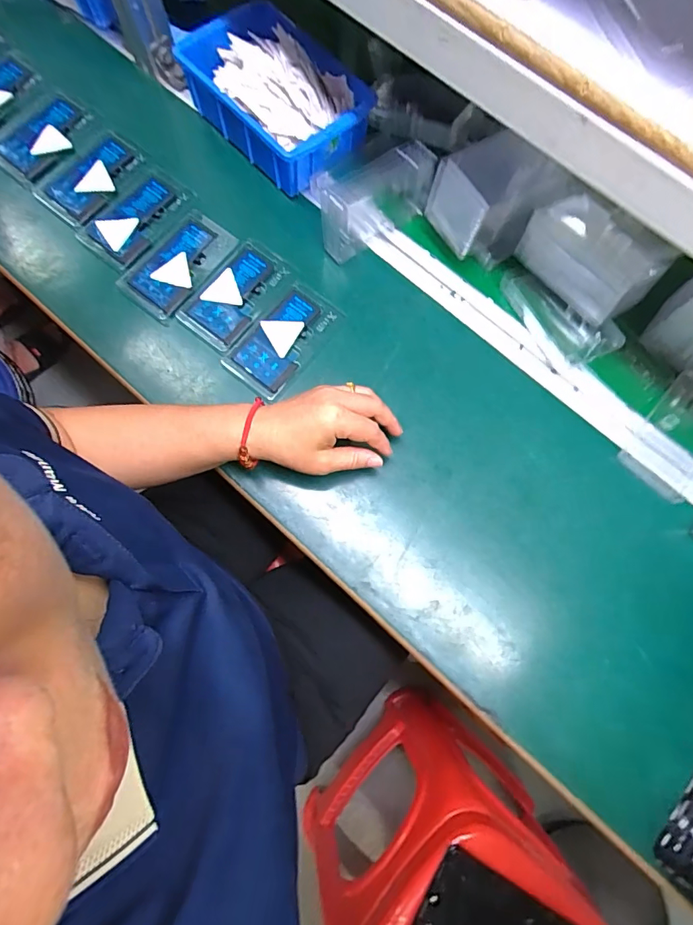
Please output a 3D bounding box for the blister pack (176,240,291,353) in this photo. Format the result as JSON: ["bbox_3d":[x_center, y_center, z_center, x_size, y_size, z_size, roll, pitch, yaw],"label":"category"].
[{"bbox_3d":[-0.119,-0.184,0.503,0.067,0.011,0.120,38,78,8],"label":"blister pack"}]

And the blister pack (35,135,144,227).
[{"bbox_3d":[-0.300,-0.334,0.540,0.076,0.011,0.119,40,78,8],"label":"blister pack"}]

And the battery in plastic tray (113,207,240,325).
[{"bbox_3d":[-0.185,-0.222,0.514,0.080,0.006,0.126,42,78,9],"label":"battery in plastic tray"}]

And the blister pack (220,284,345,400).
[{"bbox_3d":[-0.066,-0.132,0.498,0.072,0.009,0.124,37,77,8],"label":"blister pack"}]

